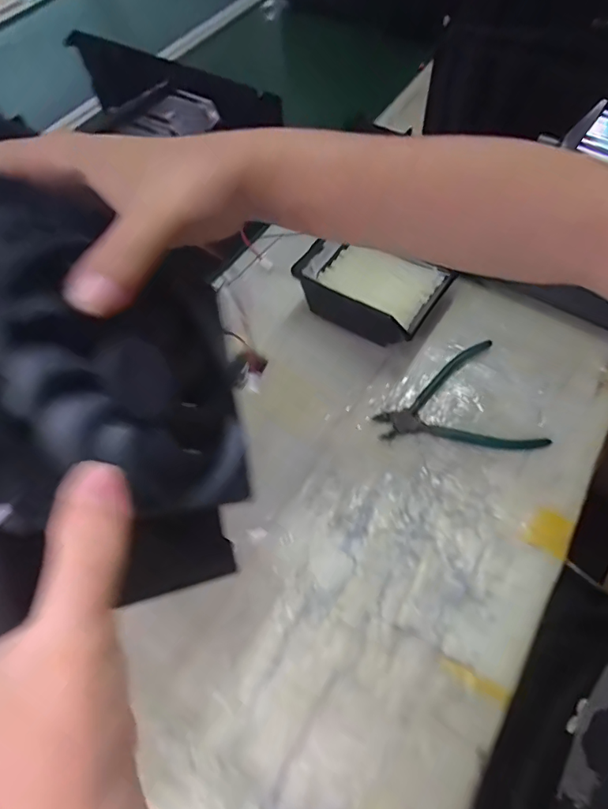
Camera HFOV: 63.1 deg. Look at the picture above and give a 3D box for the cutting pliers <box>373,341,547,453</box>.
[{"bbox_3d":[0.134,0.004,0.458,0.135,0.012,0.116,-14,58,-5],"label":"cutting pliers"}]

